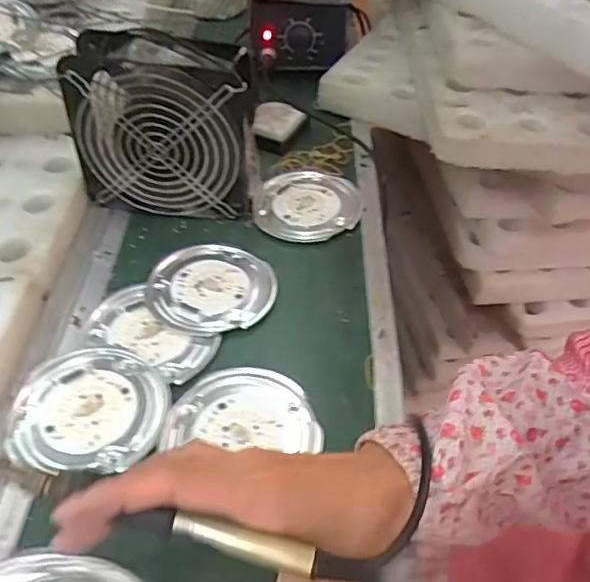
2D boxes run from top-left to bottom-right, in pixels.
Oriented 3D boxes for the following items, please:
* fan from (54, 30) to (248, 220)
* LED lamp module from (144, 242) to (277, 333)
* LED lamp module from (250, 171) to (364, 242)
[{"bbox_3d":[-0.114,-0.142,0.500,0.148,0.152,0.049,6,47,3],"label":"fan"},{"bbox_3d":[-0.069,-0.004,0.476,0.103,0.008,0.095,-10,48,-11],"label":"LED lamp module"},{"bbox_3d":[0.014,-0.085,0.554,0.100,0.008,0.104,13,48,10],"label":"LED lamp module"}]

